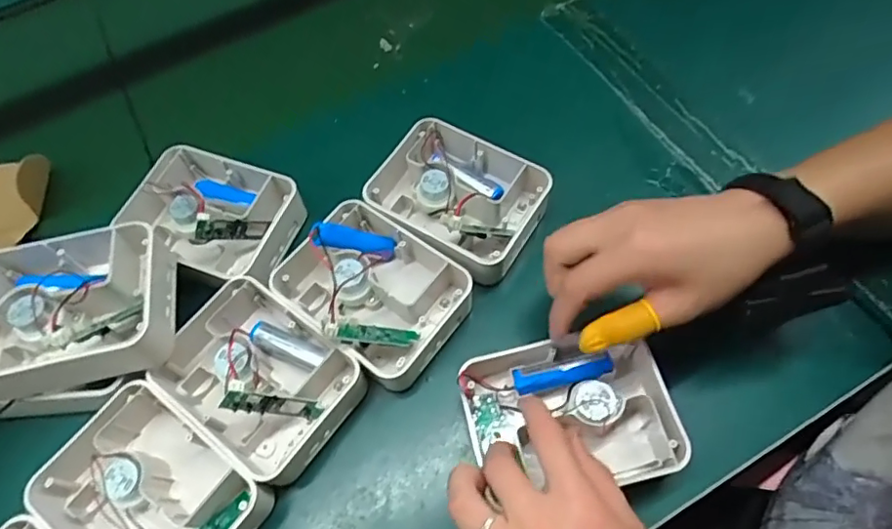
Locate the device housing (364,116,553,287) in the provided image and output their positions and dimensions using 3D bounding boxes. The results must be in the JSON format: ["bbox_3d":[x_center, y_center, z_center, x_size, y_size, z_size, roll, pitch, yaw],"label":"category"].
[{"bbox_3d":[0.007,-0.054,0.458,0.135,0.048,0.104,25,64,19],"label":"device housing"}]

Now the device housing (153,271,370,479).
[{"bbox_3d":[-0.134,0.080,0.397,0.134,0.050,0.098,32,66,22],"label":"device housing"}]

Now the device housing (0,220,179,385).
[{"bbox_3d":[-0.260,0.031,0.386,0.125,0.046,0.102,-14,58,-4],"label":"device housing"}]

